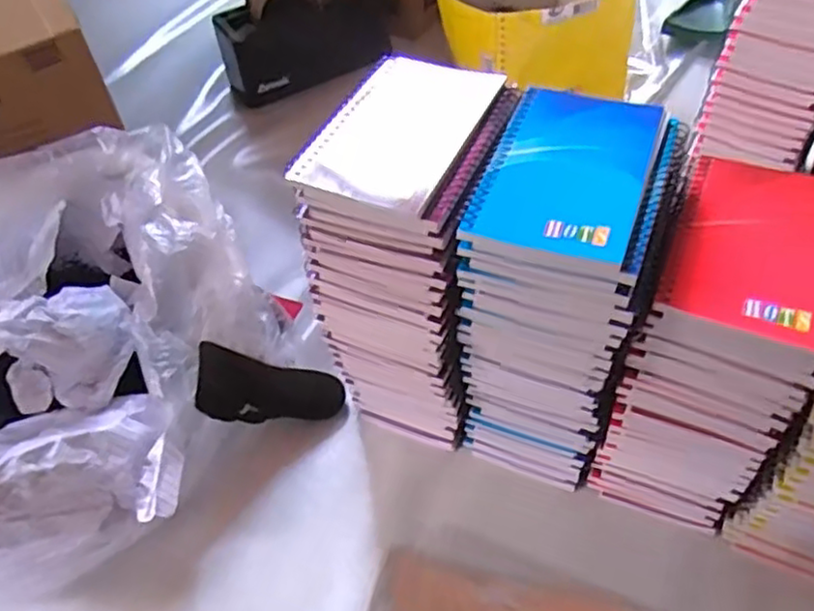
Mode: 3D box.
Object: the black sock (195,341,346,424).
[{"bbox_3d":[-0.104,0.065,0.541,0.117,0.031,0.049,13,41,-27],"label":"black sock"}]

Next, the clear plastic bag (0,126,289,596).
[{"bbox_3d":[-0.244,0.030,0.521,0.264,0.171,0.318,-5,51,2],"label":"clear plastic bag"}]

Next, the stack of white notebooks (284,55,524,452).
[{"bbox_3d":[0.011,-0.018,0.489,0.098,0.253,0.136,15,54,17],"label":"stack of white notebooks"}]

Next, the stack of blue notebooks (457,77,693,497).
[{"bbox_3d":[0.096,0.015,0.460,0.095,0.252,0.123,17,53,18],"label":"stack of blue notebooks"}]

